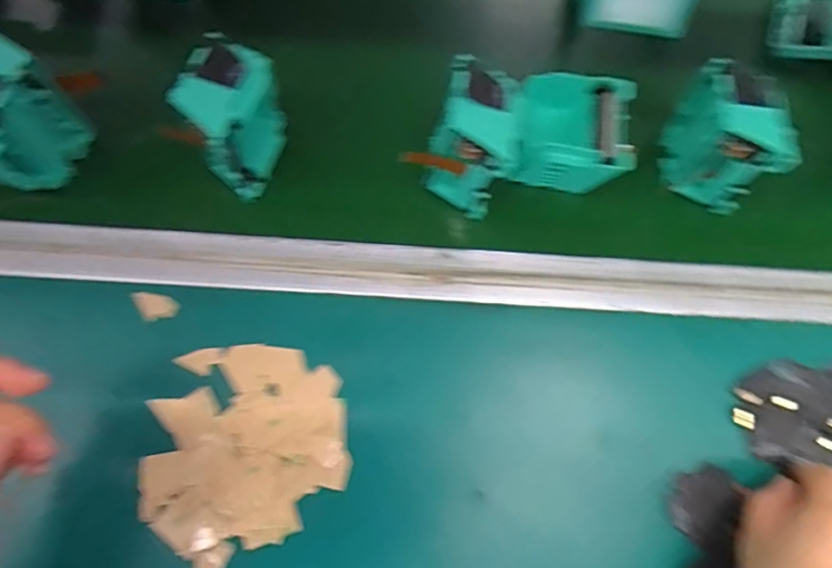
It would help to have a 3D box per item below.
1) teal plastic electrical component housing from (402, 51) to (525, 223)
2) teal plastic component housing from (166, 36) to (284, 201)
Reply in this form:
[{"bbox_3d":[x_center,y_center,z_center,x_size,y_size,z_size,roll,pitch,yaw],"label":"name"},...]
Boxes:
[{"bbox_3d":[0.036,-0.096,0.343,0.062,0.072,0.068,21,70,5],"label":"teal plastic electrical component housing"},{"bbox_3d":[-0.119,-0.104,0.341,0.047,0.073,0.073,21,70,5],"label":"teal plastic component housing"}]

